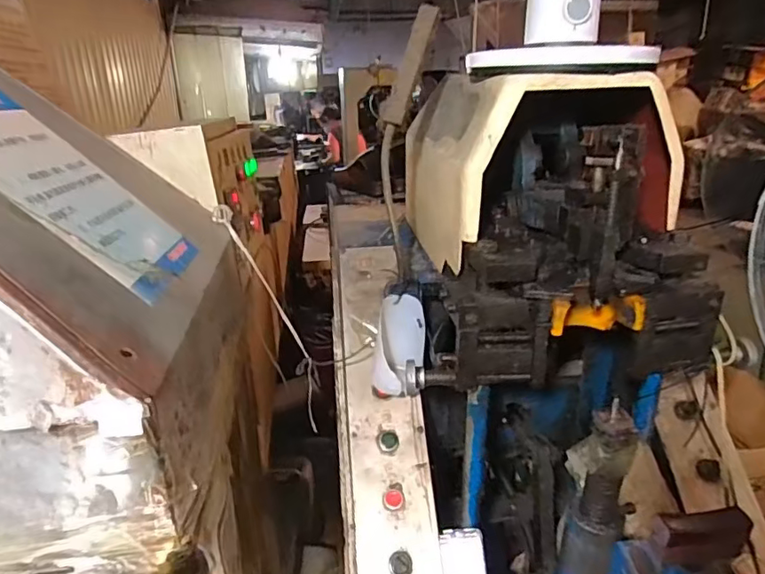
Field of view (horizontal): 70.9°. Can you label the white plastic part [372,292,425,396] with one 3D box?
[{"bbox_3d":[0.029,0.097,0.894,0.080,0.169,0.064,7,-11,21],"label":"white plastic part"}]

